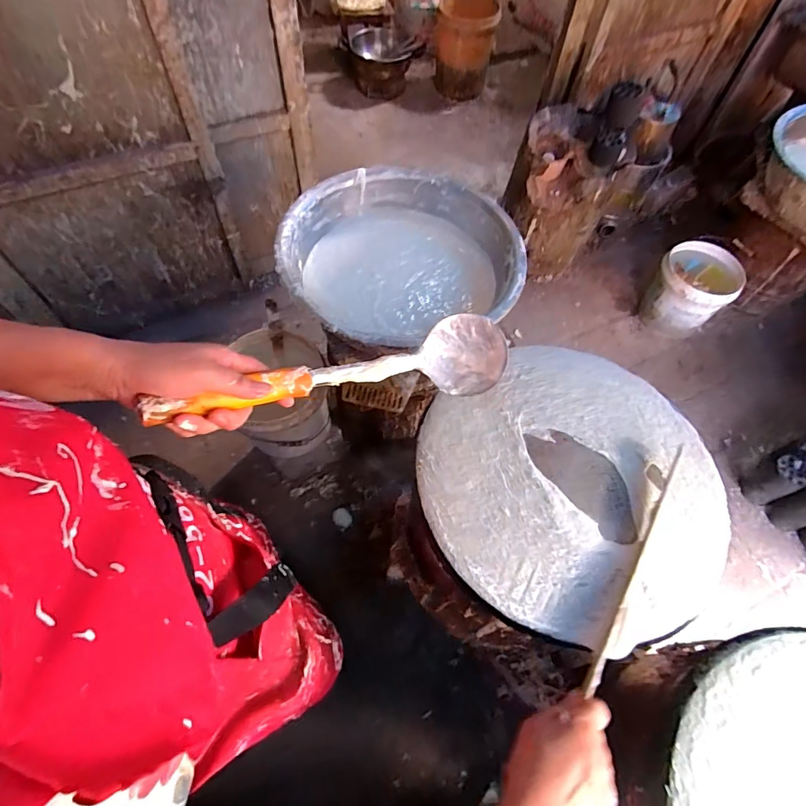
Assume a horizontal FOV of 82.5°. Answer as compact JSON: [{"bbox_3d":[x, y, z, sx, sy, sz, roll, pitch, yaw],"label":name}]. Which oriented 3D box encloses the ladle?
[{"bbox_3d":[-0.054,-0.029,0.460,0.365,0.074,0.074,-12,60,-30],"label":"ladle"}]

